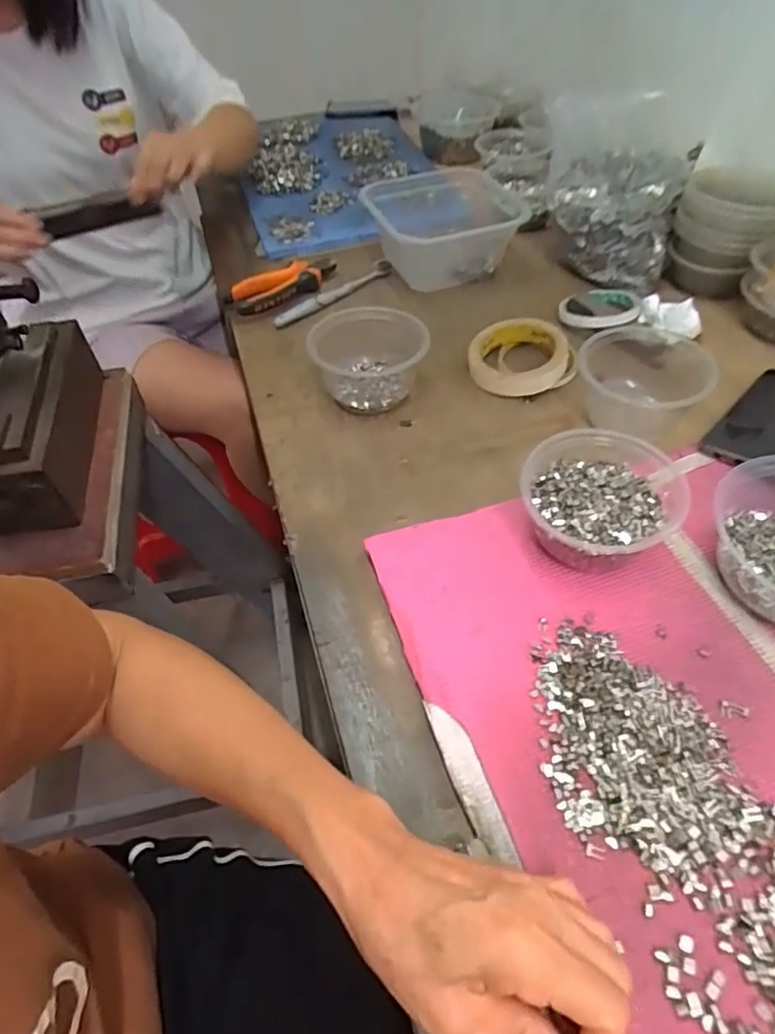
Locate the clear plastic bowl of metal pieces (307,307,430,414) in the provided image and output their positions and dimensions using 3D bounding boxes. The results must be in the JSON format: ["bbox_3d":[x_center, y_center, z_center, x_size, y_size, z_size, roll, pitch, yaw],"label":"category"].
[{"bbox_3d":[-0.018,-0.156,0.587,0.116,0.067,0.095,-4,50,3],"label":"clear plastic bowl of metal pieces"}]

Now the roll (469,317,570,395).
[{"bbox_3d":[0.138,-0.168,0.609,0.103,0.033,0.099,-3,50,3],"label":"roll"}]

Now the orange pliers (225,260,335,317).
[{"bbox_3d":[-0.124,-0.288,0.722,0.145,0.030,0.050,-30,54,-18],"label":"orange pliers"}]

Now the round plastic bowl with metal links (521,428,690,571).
[{"bbox_3d":[0.165,-0.015,0.450,0.120,0.059,0.132,8,52,12],"label":"round plastic bowl with metal links"}]

